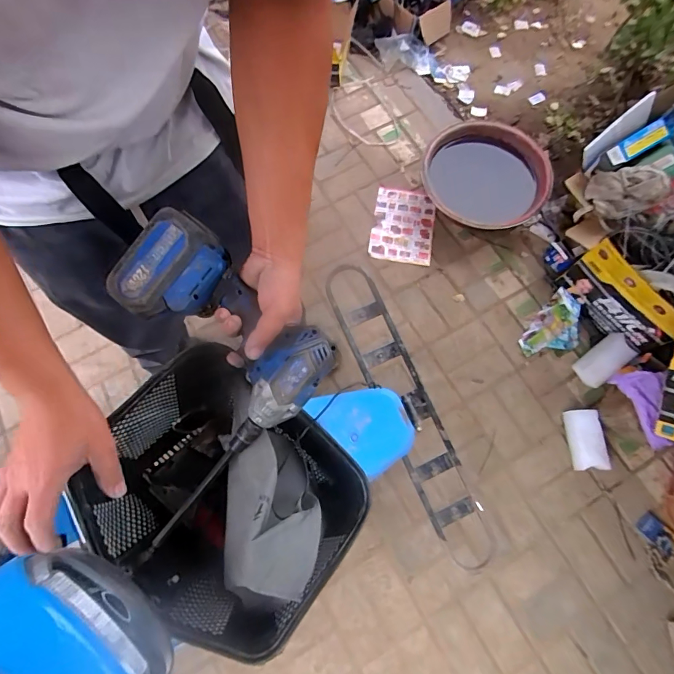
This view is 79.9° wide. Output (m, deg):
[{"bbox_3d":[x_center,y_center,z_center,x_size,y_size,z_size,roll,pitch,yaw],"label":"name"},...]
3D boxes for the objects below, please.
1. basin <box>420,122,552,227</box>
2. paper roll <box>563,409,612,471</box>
[{"bbox_3d":[0.530,-0.572,1.366,0.402,0.135,0.466,34,76,11],"label":"basin"},{"bbox_3d":[0.694,0.283,1.115,0.091,0.057,0.164,3,71,2],"label":"paper roll"}]

